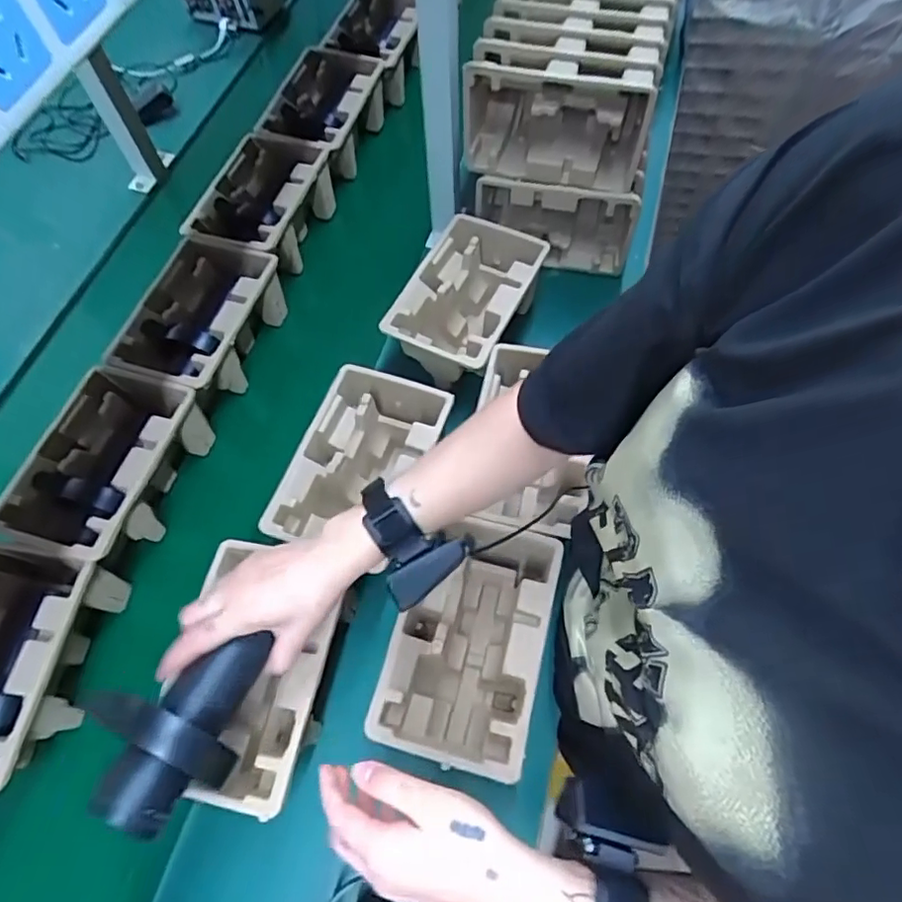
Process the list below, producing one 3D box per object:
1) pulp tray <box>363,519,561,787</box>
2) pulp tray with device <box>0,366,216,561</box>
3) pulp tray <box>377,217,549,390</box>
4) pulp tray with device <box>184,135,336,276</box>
[{"bbox_3d":[0.020,0.195,0.589,0.138,0.111,0.224,14,65,8],"label":"pulp tray"},{"bbox_3d":[-0.407,0.027,0.684,0.151,0.100,0.226,14,65,8],"label":"pulp tray with device"},{"bbox_3d":[0.023,-0.195,0.775,0.143,0.105,0.222,22,66,11],"label":"pulp tray"},{"bbox_3d":[-0.276,-0.358,0.844,0.140,0.094,0.216,17,65,9],"label":"pulp tray with device"}]

